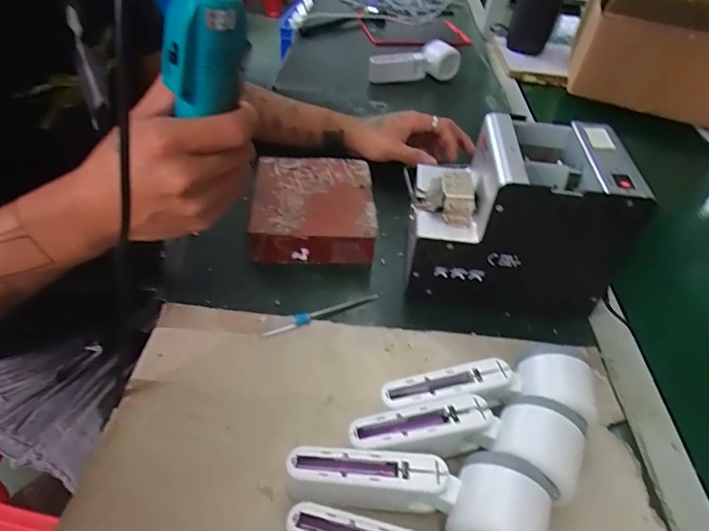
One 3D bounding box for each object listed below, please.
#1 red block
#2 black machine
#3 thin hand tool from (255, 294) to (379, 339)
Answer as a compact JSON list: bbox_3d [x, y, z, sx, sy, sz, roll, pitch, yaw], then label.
[{"bbox_3d":[-0.045,-0.068,0.531,0.127,0.044,0.140,1,44,-6],"label":"red block"},{"bbox_3d":[0.149,-0.051,0.461,0.185,0.143,0.134,9,44,2],"label":"black machine"},{"bbox_3d":[-0.032,0.043,0.445,0.124,0.006,0.012,-18,49,-23],"label":"thin hand tool"}]

